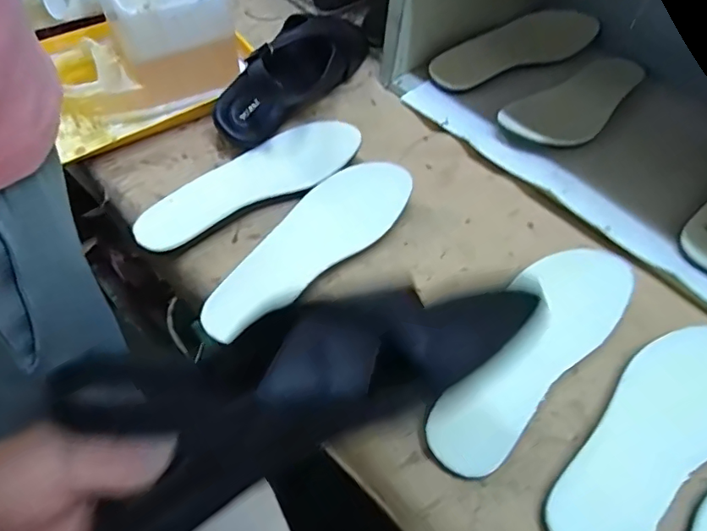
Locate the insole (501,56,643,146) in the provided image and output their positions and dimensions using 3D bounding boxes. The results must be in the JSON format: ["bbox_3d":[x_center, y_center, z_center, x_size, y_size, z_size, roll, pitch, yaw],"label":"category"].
[{"bbox_3d":[0.272,-0.195,0.605,0.232,0.017,0.080,-33,62,-24],"label":"insole"}]

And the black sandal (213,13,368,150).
[{"bbox_3d":[-0.062,-0.235,0.585,0.083,0.071,0.239,26,56,14],"label":"black sandal"}]

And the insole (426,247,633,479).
[{"bbox_3d":[0.147,0.068,0.431,0.080,0.022,0.242,38,60,21],"label":"insole"}]

